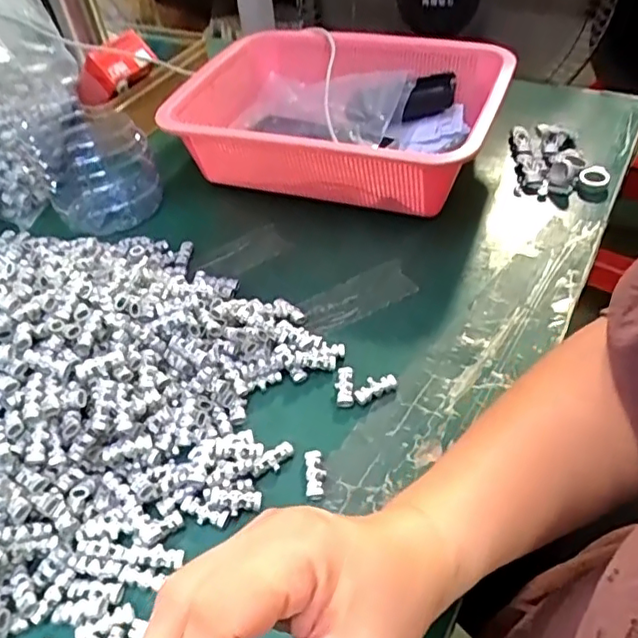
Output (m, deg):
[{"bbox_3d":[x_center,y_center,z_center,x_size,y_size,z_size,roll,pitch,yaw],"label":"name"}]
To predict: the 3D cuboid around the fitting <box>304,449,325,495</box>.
[{"bbox_3d":[-0.003,0.095,0.372,0.011,0.008,0.029,-5,44,1],"label":"fitting"}]

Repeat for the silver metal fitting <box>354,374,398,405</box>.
[{"bbox_3d":[0.038,0.047,0.415,0.031,0.006,0.014,-25,48,-19],"label":"silver metal fitting"}]

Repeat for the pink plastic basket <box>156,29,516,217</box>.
[{"bbox_3d":[0.019,-0.193,0.597,0.282,0.096,0.209,14,48,19],"label":"pink plastic basket"}]

